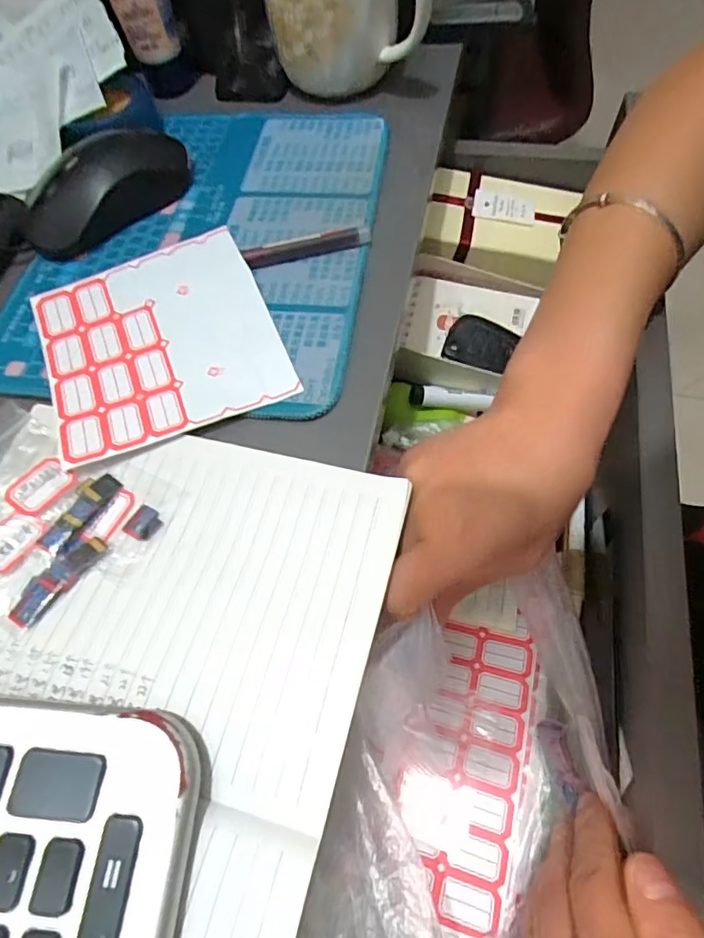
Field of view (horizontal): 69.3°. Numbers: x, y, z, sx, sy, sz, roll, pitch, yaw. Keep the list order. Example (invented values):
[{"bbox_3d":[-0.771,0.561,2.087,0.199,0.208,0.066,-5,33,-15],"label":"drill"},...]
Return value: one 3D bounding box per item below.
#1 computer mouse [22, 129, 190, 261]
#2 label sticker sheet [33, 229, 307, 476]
[{"bbox_3d":[-0.152,-0.182,0.323,0.052,0.030,0.105,40,71,20],"label":"computer mouse"},{"bbox_3d":[-0.103,-0.069,0.268,0.116,0.015,0.116,-22,63,-6],"label":"label sticker sheet"}]

